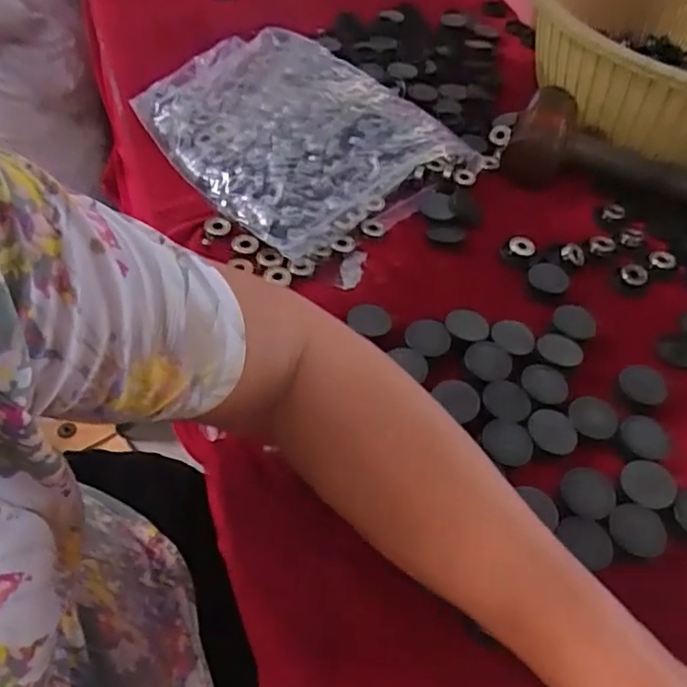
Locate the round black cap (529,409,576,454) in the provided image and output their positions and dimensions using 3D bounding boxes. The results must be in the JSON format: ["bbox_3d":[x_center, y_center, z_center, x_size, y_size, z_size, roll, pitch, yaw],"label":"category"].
[{"bbox_3d":[0.140,0.059,0.431,0.032,0.005,0.031,4,49,-5],"label":"round black cap"}]

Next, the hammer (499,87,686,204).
[{"bbox_3d":[0.307,-0.168,0.611,0.299,0.053,0.089,16,51,12],"label":"hammer"}]

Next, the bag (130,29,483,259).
[{"bbox_3d":[-0.043,-0.213,0.623,0.245,0.052,0.274,-30,59,-29],"label":"bag"}]

